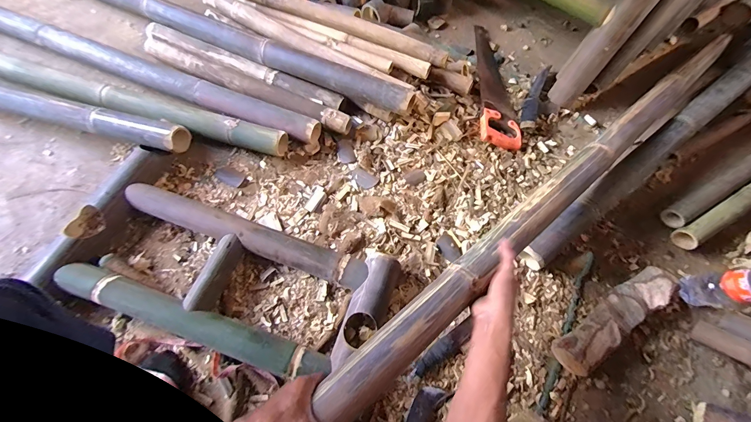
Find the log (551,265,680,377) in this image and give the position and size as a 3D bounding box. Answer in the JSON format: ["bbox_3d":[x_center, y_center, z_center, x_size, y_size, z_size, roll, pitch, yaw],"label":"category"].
[{"bbox_3d":[0.527,0.235,0.711,0.326,0.070,0.085,-29,71,-14],"label":"log"}]

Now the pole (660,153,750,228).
[{"bbox_3d":[1.020,-0.110,0.893,0.606,0.052,0.062,-26,71,-13],"label":"pole"}]

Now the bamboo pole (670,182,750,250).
[{"bbox_3d":[1.041,-0.060,0.862,0.618,0.070,0.061,-26,71,-13],"label":"bamboo pole"}]

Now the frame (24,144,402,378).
[{"bbox_3d":[-0.322,0.134,0.696,0.690,0.076,0.341,23,67,7],"label":"frame"}]

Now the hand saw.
[{"bbox_3d":[0.376,-0.403,0.984,0.116,0.027,0.488,7,67,0],"label":"hand saw"}]

